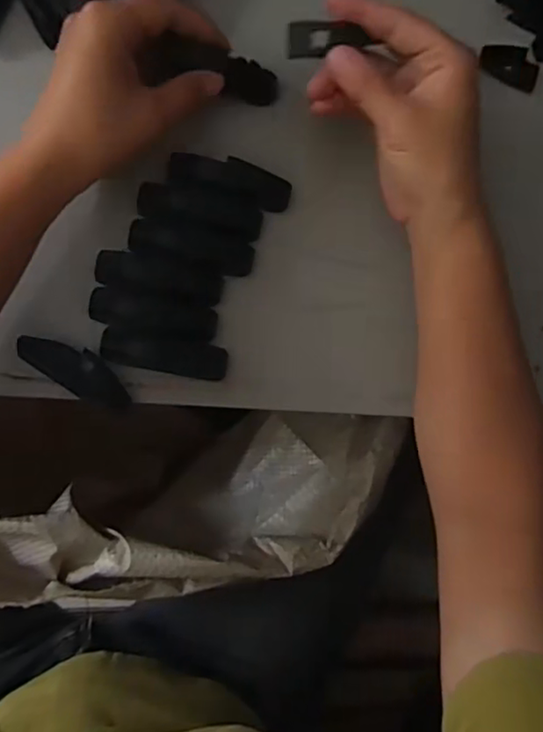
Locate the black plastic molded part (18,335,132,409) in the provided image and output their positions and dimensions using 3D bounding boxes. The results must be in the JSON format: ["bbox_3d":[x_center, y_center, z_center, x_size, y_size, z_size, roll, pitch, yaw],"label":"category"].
[{"bbox_3d":[-0.111,0.002,0.354,0.066,0.016,0.023,38,86,-6],"label":"black plastic molded part"}]

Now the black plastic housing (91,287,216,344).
[{"bbox_3d":[-0.069,-0.030,0.363,0.073,0.017,0.022,10,89,-7],"label":"black plastic housing"}]

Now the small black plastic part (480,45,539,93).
[{"bbox_3d":[0.154,-0.193,0.396,0.041,0.008,0.020,20,88,-7],"label":"small black plastic part"}]

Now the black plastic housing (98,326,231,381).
[{"bbox_3d":[-0.063,-0.006,0.369,0.073,0.015,0.021,9,89,-7],"label":"black plastic housing"}]

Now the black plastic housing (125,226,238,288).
[{"bbox_3d":[-0.047,-0.070,0.366,0.074,0.020,0.022,11,89,-7],"label":"black plastic housing"}]

